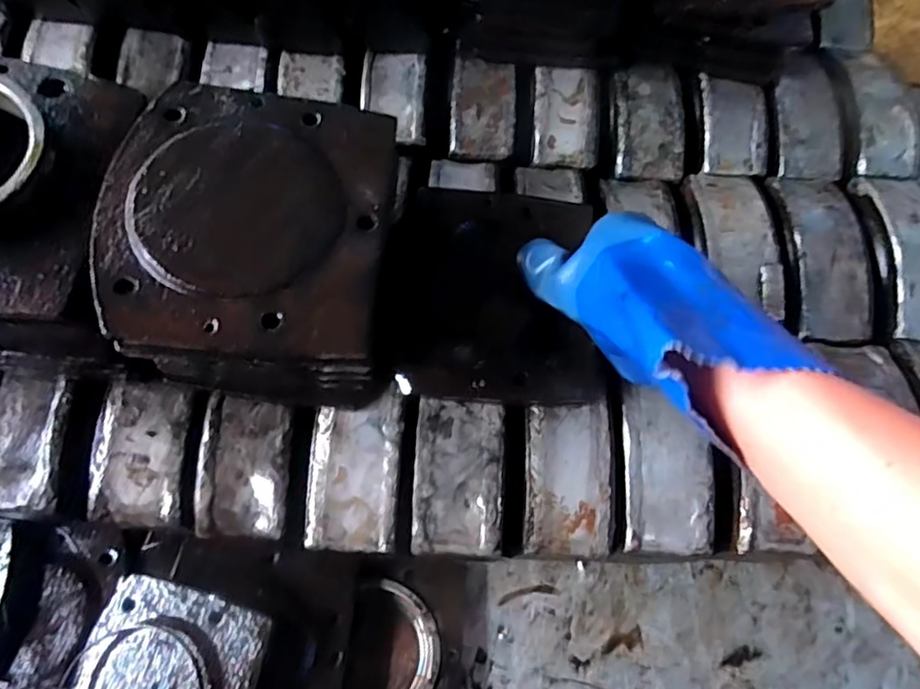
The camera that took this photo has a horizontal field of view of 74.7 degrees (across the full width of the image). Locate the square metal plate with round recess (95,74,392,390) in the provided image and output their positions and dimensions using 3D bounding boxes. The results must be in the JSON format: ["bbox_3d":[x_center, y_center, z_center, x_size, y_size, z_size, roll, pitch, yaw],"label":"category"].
[{"bbox_3d":[-0.114,-0.064,0.330,0.146,0.032,0.173,5,69,-1],"label":"square metal plate with round recess"}]

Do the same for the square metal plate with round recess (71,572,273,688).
[{"bbox_3d":[-0.229,0.267,0.459,0.142,0.011,0.151,12,75,10],"label":"square metal plate with round recess"}]

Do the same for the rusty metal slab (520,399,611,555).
[{"bbox_3d":[0.075,0.094,0.422,0.056,0.029,0.099,3,69,-1],"label":"rusty metal slab"}]

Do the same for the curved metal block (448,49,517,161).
[{"bbox_3d":[0.021,-0.216,0.546,0.058,0.010,0.098,3,79,-2],"label":"curved metal block"}]

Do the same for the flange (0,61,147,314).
[{"bbox_3d":[-0.267,-0.097,0.323,0.150,0.042,0.163,7,69,0],"label":"flange"}]

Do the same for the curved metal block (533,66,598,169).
[{"bbox_3d":[0.095,-0.207,0.554,0.057,0.025,0.098,2,84,-3],"label":"curved metal block"}]

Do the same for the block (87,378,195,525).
[{"bbox_3d":[-0.216,0.073,0.412,0.057,0.032,0.091,4,69,-1],"label":"block"}]

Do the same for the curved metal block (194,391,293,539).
[{"bbox_3d":[-0.147,0.085,0.423,0.059,0.032,0.093,4,83,-1],"label":"curved metal block"}]

